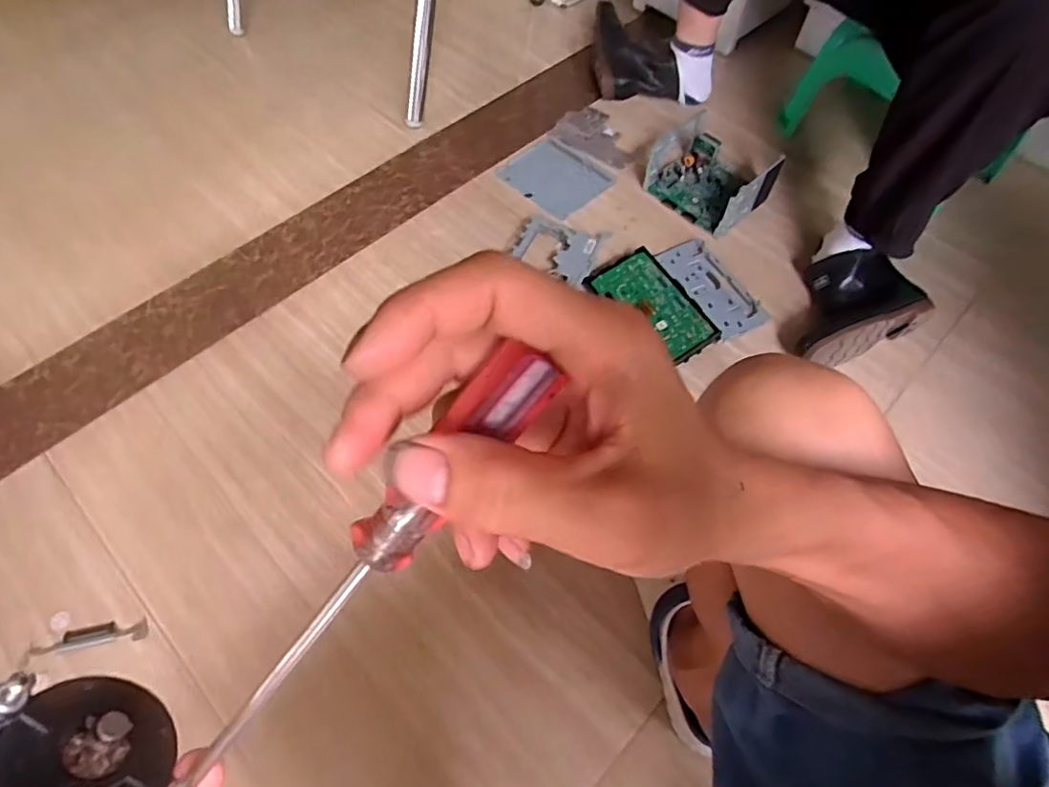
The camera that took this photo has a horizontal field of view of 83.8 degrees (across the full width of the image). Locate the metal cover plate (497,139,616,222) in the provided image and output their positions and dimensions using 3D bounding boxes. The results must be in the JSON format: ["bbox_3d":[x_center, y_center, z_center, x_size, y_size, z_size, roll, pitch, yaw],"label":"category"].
[{"bbox_3d":[0.059,-0.407,1.092,0.171,0.015,0.166,40,62,14],"label":"metal cover plate"}]

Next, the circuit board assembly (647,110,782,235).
[{"bbox_3d":[0.337,-0.396,1.052,0.158,0.088,0.204,-38,67,-19],"label":"circuit board assembly"}]

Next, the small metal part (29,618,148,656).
[{"bbox_3d":[-0.505,0.283,0.680,0.121,0.007,0.025,-9,61,-4],"label":"small metal part"}]

